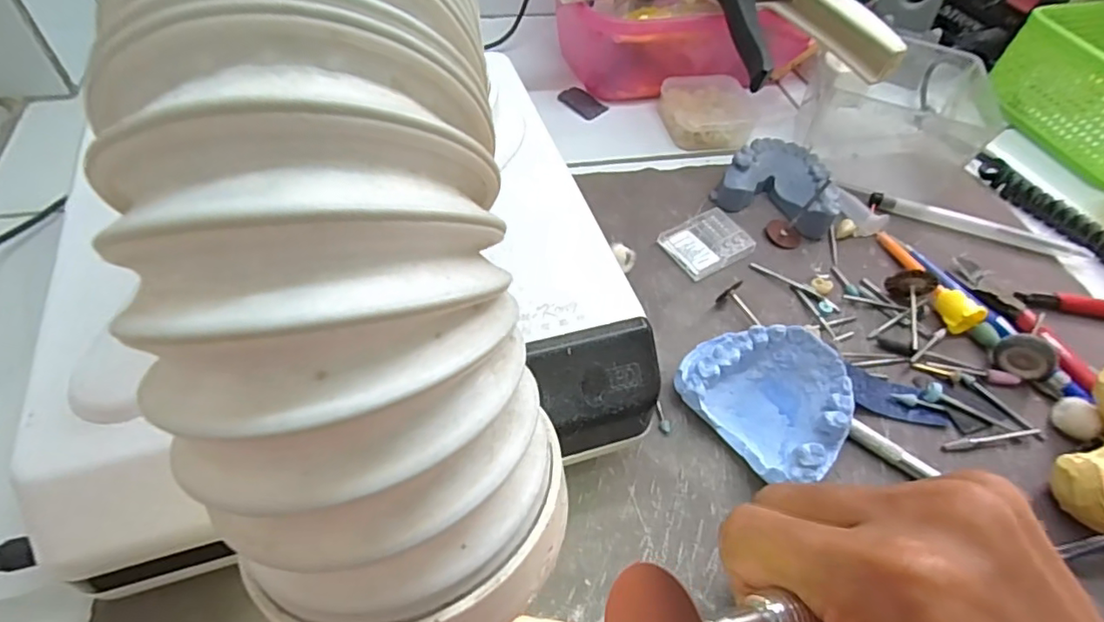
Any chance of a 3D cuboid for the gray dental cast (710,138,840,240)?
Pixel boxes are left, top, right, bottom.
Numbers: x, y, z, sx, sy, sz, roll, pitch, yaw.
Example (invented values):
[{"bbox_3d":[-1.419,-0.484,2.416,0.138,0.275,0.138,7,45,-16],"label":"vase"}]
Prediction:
[{"bbox_3d":[0.138,-0.076,0.343,0.066,0.022,0.055,26,56,13],"label":"gray dental cast"}]

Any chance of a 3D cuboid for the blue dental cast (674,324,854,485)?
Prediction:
[{"bbox_3d":[0.092,0.037,0.245,0.051,0.037,0.068,-31,62,-24],"label":"blue dental cast"}]

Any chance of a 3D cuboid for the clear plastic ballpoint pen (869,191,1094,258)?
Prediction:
[{"bbox_3d":[0.257,-0.052,0.349,0.122,0.009,0.010,17,54,7],"label":"clear plastic ballpoint pen"}]

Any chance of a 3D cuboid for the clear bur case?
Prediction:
[{"bbox_3d":[0.086,-0.038,0.320,0.045,0.007,0.035,-25,60,-22],"label":"clear bur case"}]

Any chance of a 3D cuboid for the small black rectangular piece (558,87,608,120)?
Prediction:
[{"bbox_3d":[0.021,-0.145,0.401,0.032,0.004,0.021,36,59,20],"label":"small black rectangular piece"}]

